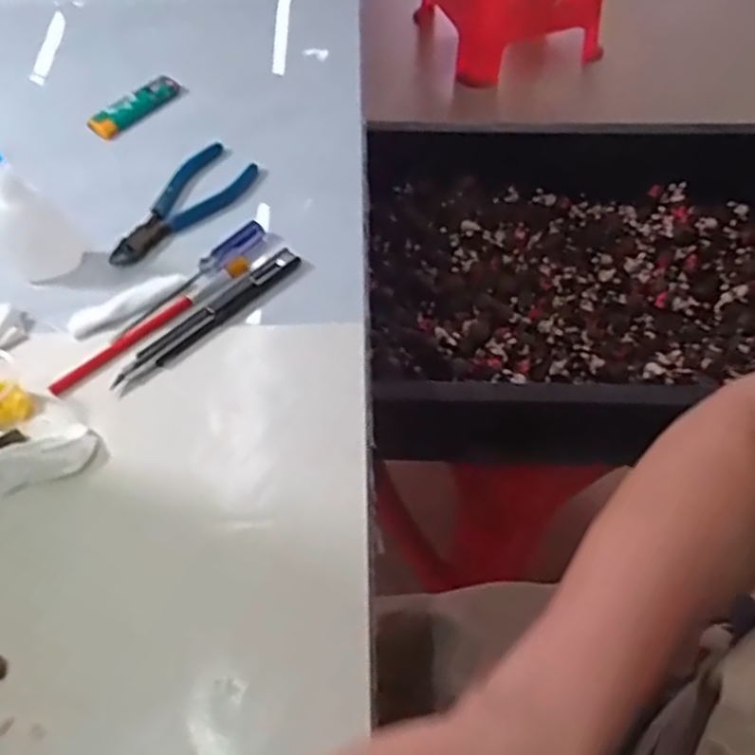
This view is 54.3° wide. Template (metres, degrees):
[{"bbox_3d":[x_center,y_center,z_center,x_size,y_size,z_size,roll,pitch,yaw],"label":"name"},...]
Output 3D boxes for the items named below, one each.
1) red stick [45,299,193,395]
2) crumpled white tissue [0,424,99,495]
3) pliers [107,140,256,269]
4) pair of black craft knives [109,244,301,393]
[{"bbox_3d":[-0.154,-0.020,0.449,0.098,0.005,0.011,-39,63,-24],"label":"red stick"},{"bbox_3d":[-0.183,0.044,0.398,0.059,0.013,0.022,-20,57,-13],"label":"crumpled white tissue"},{"bbox_3d":[-0.138,-0.121,0.518,0.049,0.009,0.125,27,59,19],"label":"pliers"},{"bbox_3d":[-0.104,-0.039,0.461,0.019,0.005,0.139,36,62,23],"label":"pair of black craft knives"}]

